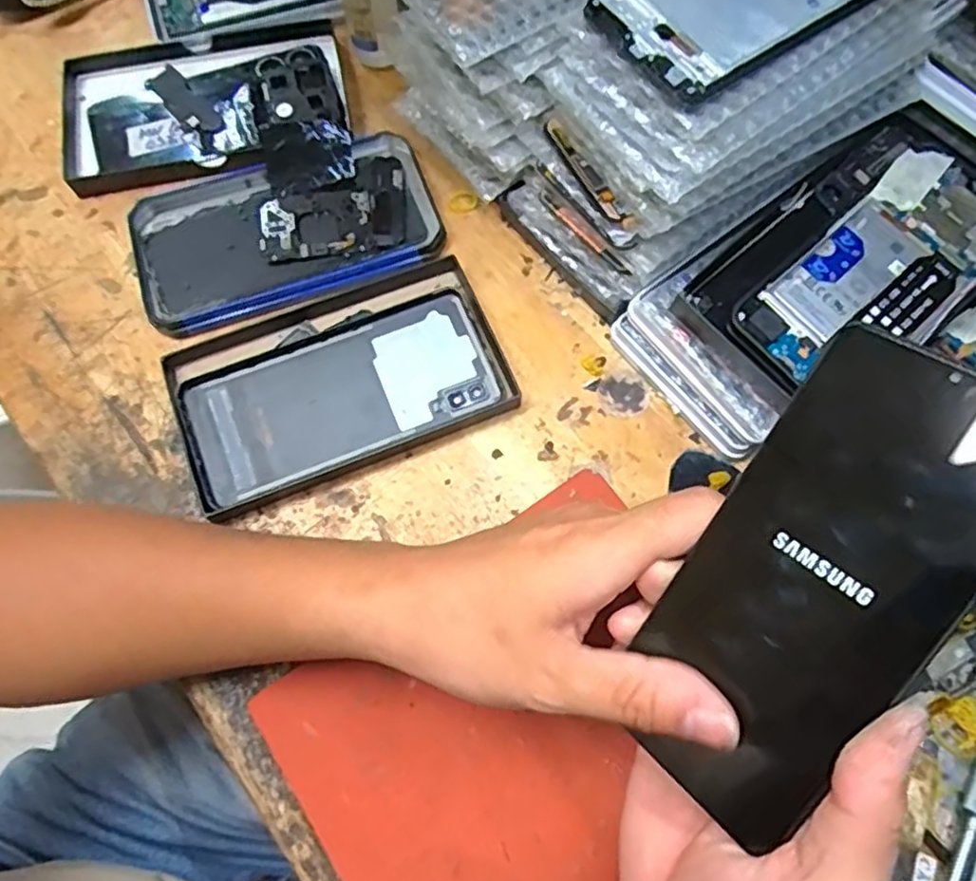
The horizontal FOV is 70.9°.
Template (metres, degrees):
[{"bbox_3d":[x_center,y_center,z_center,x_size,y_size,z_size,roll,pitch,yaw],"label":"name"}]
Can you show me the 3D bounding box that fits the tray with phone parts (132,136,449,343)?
[{"bbox_3d":[-0.119,-0.124,0.410,0.175,0.011,0.102,-17,71,-5],"label":"tray with phone parts"}]

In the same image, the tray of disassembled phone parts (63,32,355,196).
[{"bbox_3d":[-0.178,-0.212,0.440,0.172,0.022,0.104,-11,70,-3],"label":"tray of disassembled phone parts"}]

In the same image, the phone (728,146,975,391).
[{"bbox_3d":[0.199,-0.085,0.344,0.155,0.014,0.071,-40,74,-12],"label":"phone"}]

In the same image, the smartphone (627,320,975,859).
[{"bbox_3d":[0.103,0.047,0.220,0.072,0.008,0.160,38,109,35],"label":"smartphone"}]

